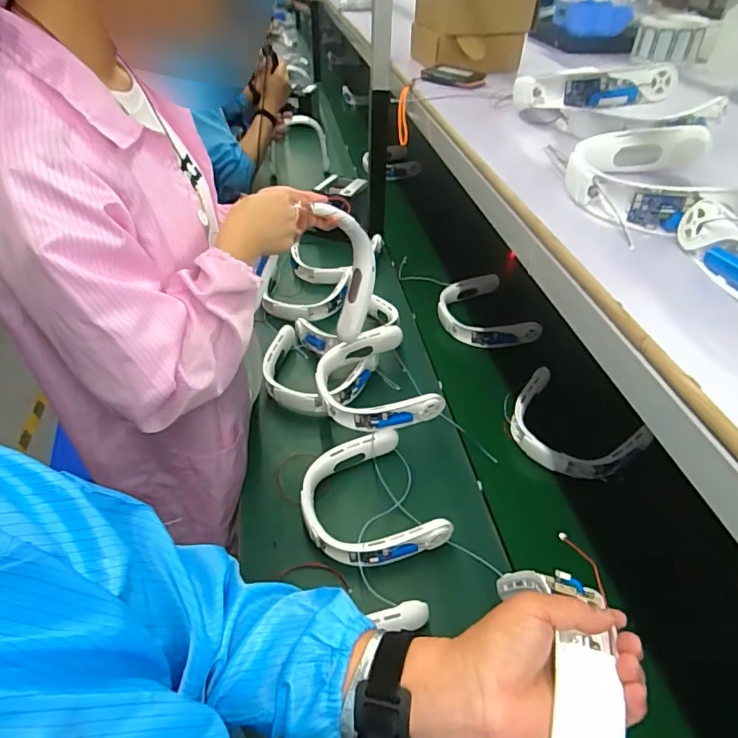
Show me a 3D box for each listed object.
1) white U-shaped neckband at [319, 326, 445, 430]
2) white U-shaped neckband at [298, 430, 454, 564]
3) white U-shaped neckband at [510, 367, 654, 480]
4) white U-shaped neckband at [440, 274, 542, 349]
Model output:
[{"bbox_3d":[0.007,0.029,0.980,0.203,0.075,0.236,-13,43,-17],"label":"white U-shaped neckband"},{"bbox_3d":[-0.006,0.231,0.838,0.208,0.075,0.219,-14,44,-19],"label":"white U-shaped neckband"},{"bbox_3d":[0.381,0.114,0.976,0.177,0.067,0.254,-27,49,-30],"label":"white U-shaped neckband"},{"bbox_3d":[0.288,-0.136,1.285,0.198,0.075,0.248,-9,42,-14],"label":"white U-shaped neckband"}]

